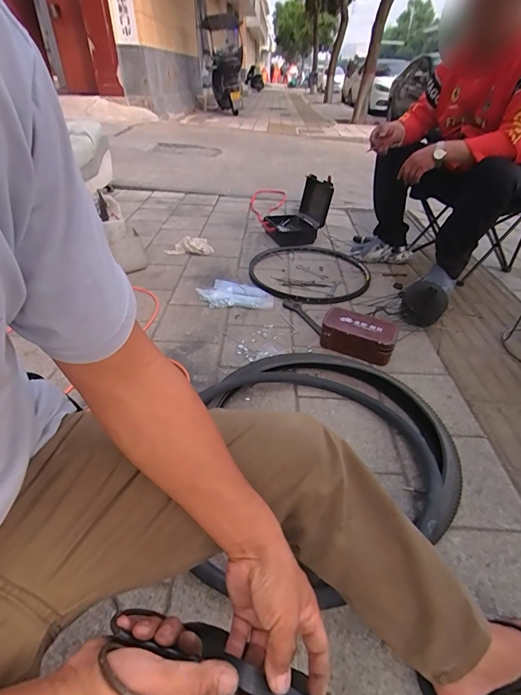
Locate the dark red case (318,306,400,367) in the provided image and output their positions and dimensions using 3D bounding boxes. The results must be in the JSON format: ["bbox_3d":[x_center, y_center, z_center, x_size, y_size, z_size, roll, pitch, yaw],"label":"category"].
[{"bbox_3d":[0.323,-0.034,1.221,0.240,0.104,0.108,23,43,27],"label":"dark red case"}]

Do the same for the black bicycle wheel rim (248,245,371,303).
[{"bbox_3d":[0.213,-0.368,1.720,0.553,0.033,0.611,-8,37,-13],"label":"black bicycle wheel rim"}]

